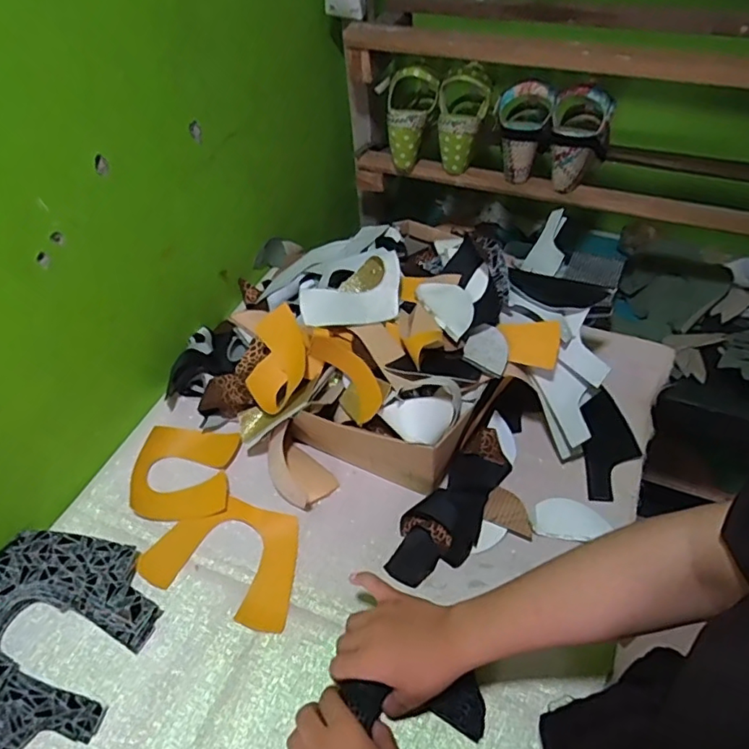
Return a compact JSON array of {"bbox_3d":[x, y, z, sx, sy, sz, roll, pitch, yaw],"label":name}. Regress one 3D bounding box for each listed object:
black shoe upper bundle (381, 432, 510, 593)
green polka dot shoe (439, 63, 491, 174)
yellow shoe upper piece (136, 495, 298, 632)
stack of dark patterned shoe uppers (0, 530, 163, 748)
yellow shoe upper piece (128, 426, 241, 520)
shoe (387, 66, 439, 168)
[{"bbox_3d":[0.096,0.145,0.632,0.075,0.032,0.209,33,57,26],"label":"black shoe upper bundle"},{"bbox_3d":[0.134,-0.390,0.859,0.074,0.142,0.074,6,48,8],"label":"green polka dot shoe"},{"bbox_3d":[-0.158,0.193,0.609,0.169,0.009,0.117,14,51,13],"label":"yellow shoe upper piece"},{"bbox_3d":[-0.321,0.249,0.548,0.185,0.028,0.188,18,52,16],"label":"stack of dark patterned shoe uppers"},{"bbox_3d":[-0.228,0.116,0.672,0.118,0.018,0.113,2,49,3],"label":"yellow shoe upper piece"},{"bbox_3d":[0.047,-0.397,0.880,0.076,0.139,0.062,15,23,14],"label":"shoe"}]

